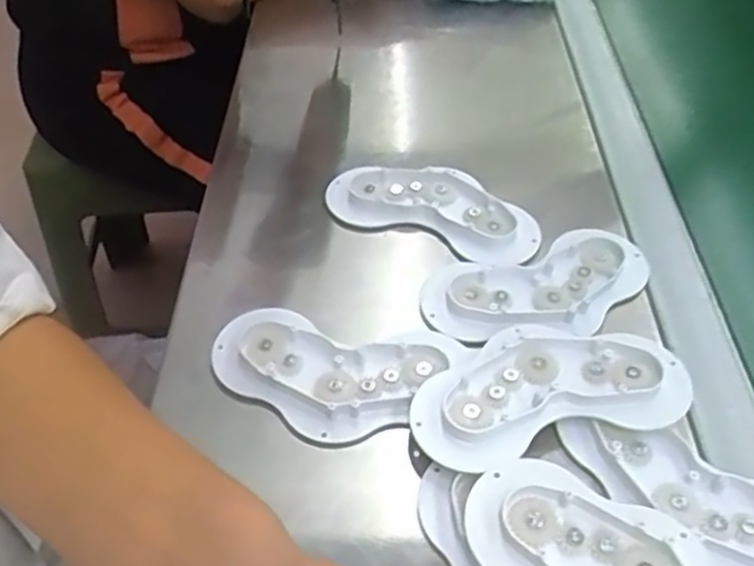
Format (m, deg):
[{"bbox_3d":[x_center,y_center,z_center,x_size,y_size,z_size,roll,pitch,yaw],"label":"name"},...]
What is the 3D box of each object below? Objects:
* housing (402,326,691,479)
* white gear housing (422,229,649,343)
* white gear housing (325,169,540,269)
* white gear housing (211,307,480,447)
[{"bbox_3d":[0.090,0.052,0.374,0.146,0.012,0.075,-13,49,-10],"label":"housing"},{"bbox_3d":[0.104,0.002,0.441,0.146,0.017,0.070,-11,49,-9],"label":"white gear housing"},{"bbox_3d":[0.039,-0.055,0.491,0.148,0.021,0.072,21,52,19],"label":"white gear housing"},{"bbox_3d":[-0.025,0.053,0.398,0.142,0.021,0.075,7,49,7],"label":"white gear housing"}]

